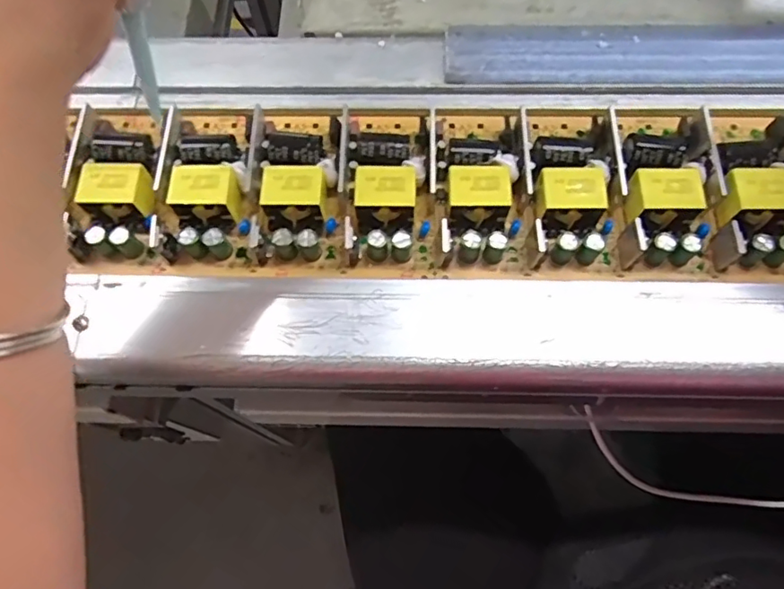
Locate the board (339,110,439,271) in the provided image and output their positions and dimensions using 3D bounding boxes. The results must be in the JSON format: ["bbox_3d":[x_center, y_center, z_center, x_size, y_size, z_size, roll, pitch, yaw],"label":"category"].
[{"bbox_3d":[0.000,-0.058,0.280,0.045,0.024,0.092,0,68,3],"label":"board"}]

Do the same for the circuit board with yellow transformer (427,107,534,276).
[{"bbox_3d":[0.044,-0.056,0.278,0.046,0.024,0.093,3,68,4],"label":"circuit board with yellow transformer"}]

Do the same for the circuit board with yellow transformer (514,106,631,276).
[{"bbox_3d":[0.091,-0.055,0.277,0.048,0.025,0.092,7,69,6],"label":"circuit board with yellow transformer"}]

